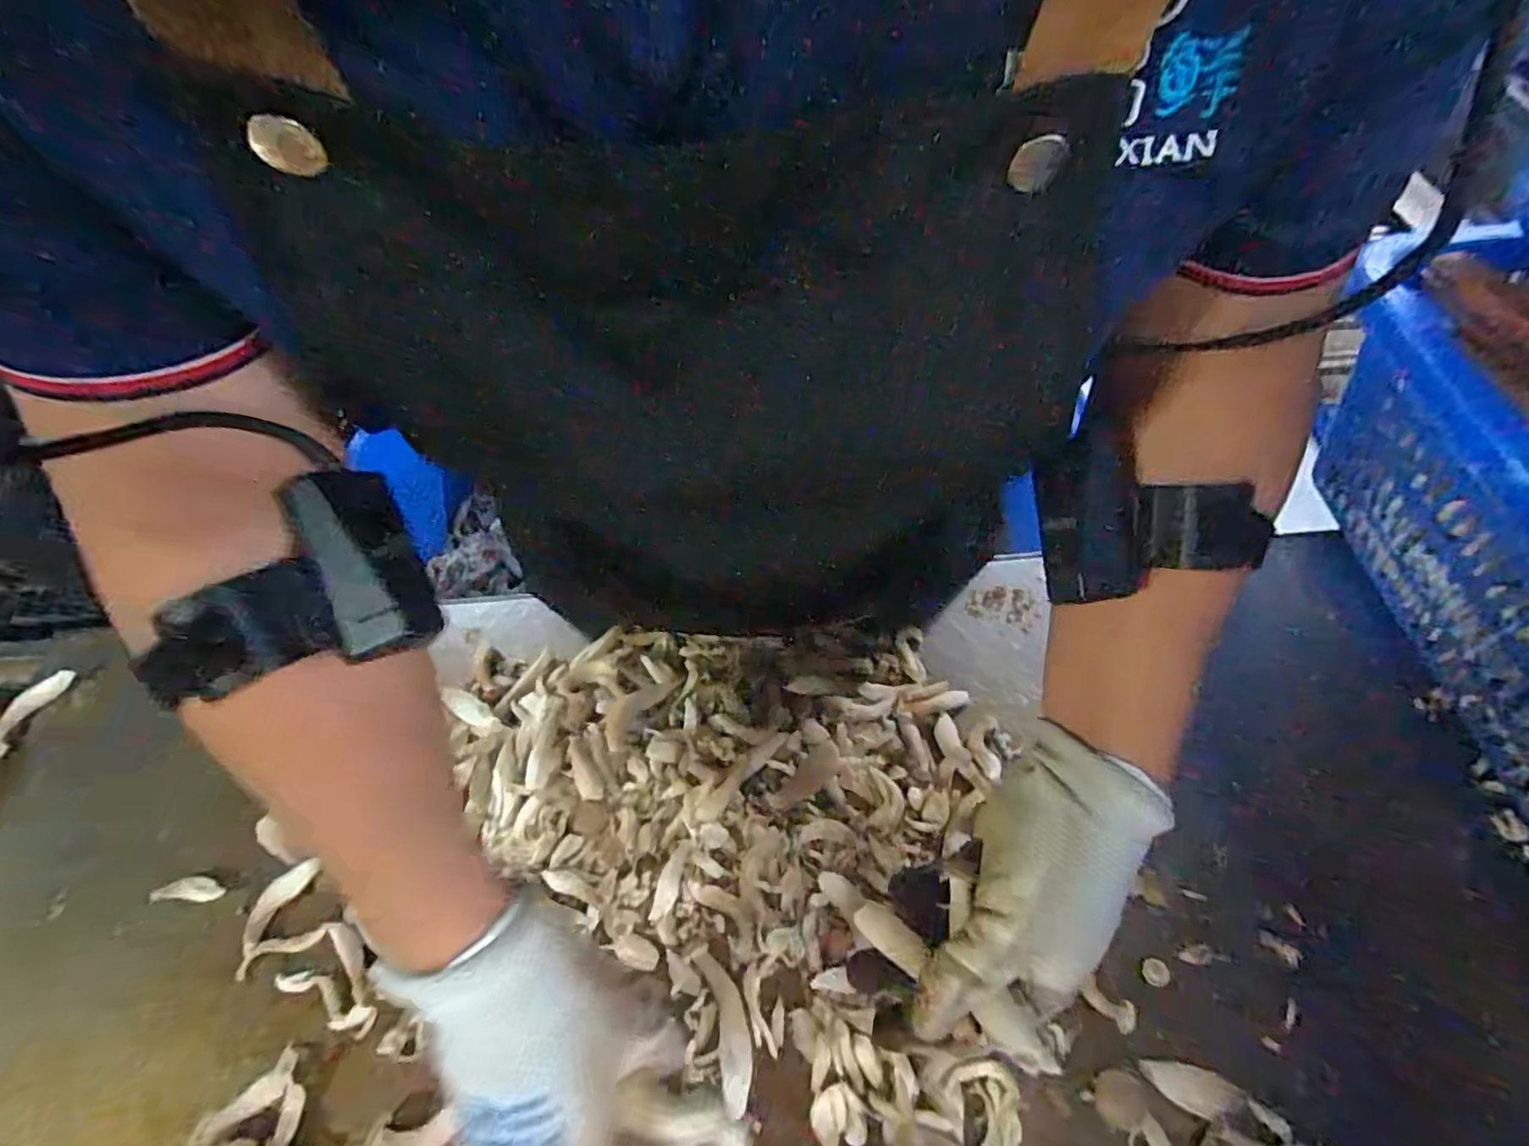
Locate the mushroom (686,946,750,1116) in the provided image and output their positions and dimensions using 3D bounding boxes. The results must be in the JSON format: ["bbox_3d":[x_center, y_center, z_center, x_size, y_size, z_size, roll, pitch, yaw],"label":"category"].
[{"bbox_3d":[-0.021,0.247,0.361,0.021,0.010,0.079,-17,59,-6],"label":"mushroom"}]

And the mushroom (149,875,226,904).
[{"bbox_3d":[-0.364,0.199,0.412,0.042,0.010,0.015,-3,58,1],"label":"mushroom"}]

